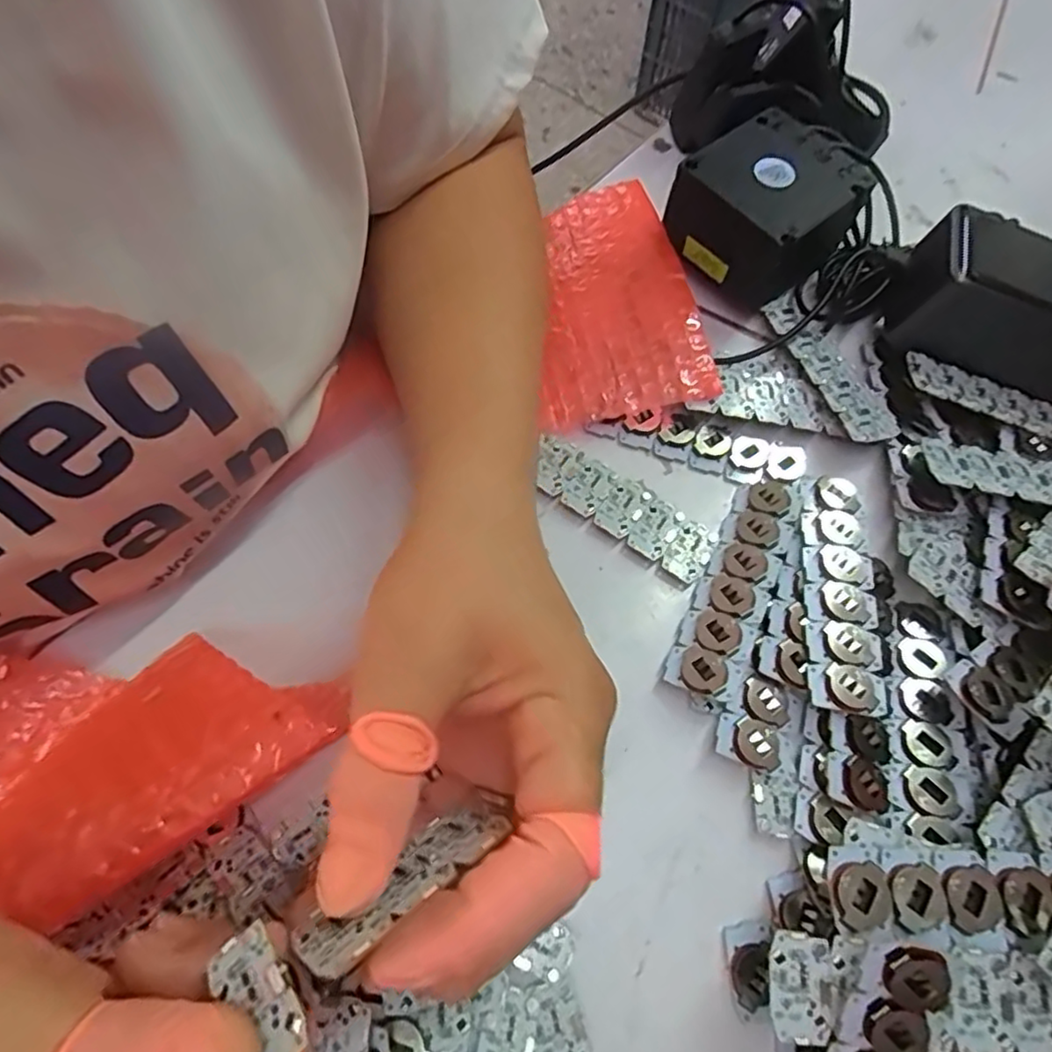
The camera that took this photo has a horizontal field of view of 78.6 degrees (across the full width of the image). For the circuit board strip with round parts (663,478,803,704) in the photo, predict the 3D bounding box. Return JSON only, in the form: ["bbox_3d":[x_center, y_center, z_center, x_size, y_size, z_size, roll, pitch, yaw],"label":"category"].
[{"bbox_3d":[0.093,0.024,0.280,0.029,0.006,0.106,16,62,27],"label":"circuit board strip with round parts"}]

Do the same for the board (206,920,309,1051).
[{"bbox_3d":[-0.059,0.105,0.143,0.015,0.004,0.027,-41,55,-18],"label":"board"}]

